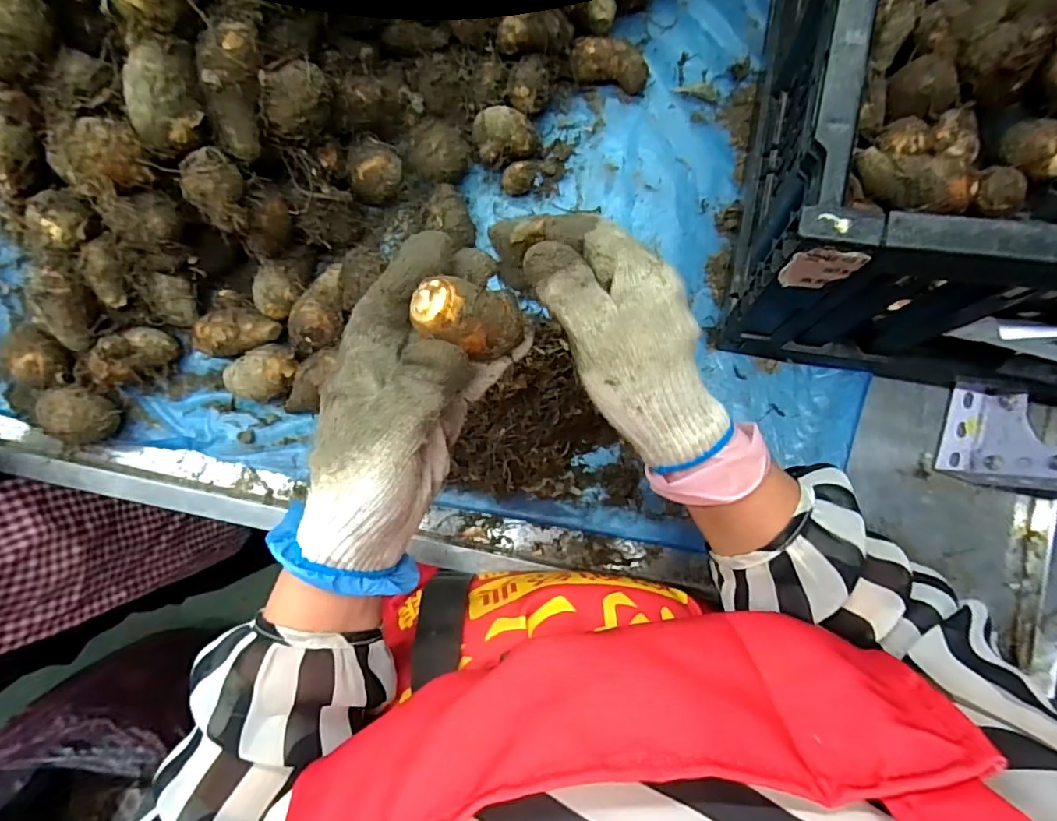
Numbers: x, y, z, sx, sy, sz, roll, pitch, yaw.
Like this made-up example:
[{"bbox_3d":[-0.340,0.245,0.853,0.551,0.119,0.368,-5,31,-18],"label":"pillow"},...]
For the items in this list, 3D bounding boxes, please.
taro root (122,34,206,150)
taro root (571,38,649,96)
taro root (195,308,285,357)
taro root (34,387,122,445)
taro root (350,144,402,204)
[{"bbox_3d":[-0.229,-0.200,0.332,0.036,0.030,0.061,-1,86,1],"label":"taro root"},{"bbox_3d":[0.068,-0.289,0.444,0.064,0.024,0.029,11,86,2],"label":"taro root"},{"bbox_3d":[-0.233,-0.063,0.436,0.066,0.035,0.034,-14,86,0],"label":"taro root"},{"bbox_3d":[-0.362,0.005,0.432,0.054,0.043,0.045,3,86,1],"label":"taro root"},{"bbox_3d":[-0.123,-0.193,0.434,0.038,0.033,0.035,-1,86,1],"label":"taro root"}]

